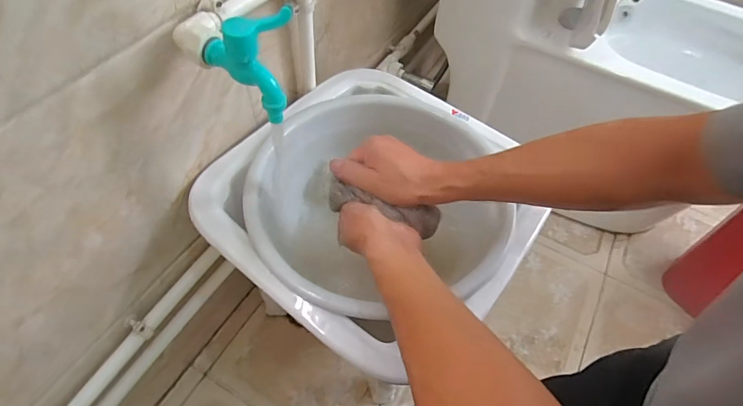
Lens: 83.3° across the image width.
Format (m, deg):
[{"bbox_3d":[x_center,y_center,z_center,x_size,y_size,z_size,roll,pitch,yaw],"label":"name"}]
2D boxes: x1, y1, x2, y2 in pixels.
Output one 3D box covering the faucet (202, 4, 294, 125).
[{"bbox_3d":[-0.115,-0.139,0.406,0.083,0.092,0.051,24,57,13],"label":"faucet"}]

